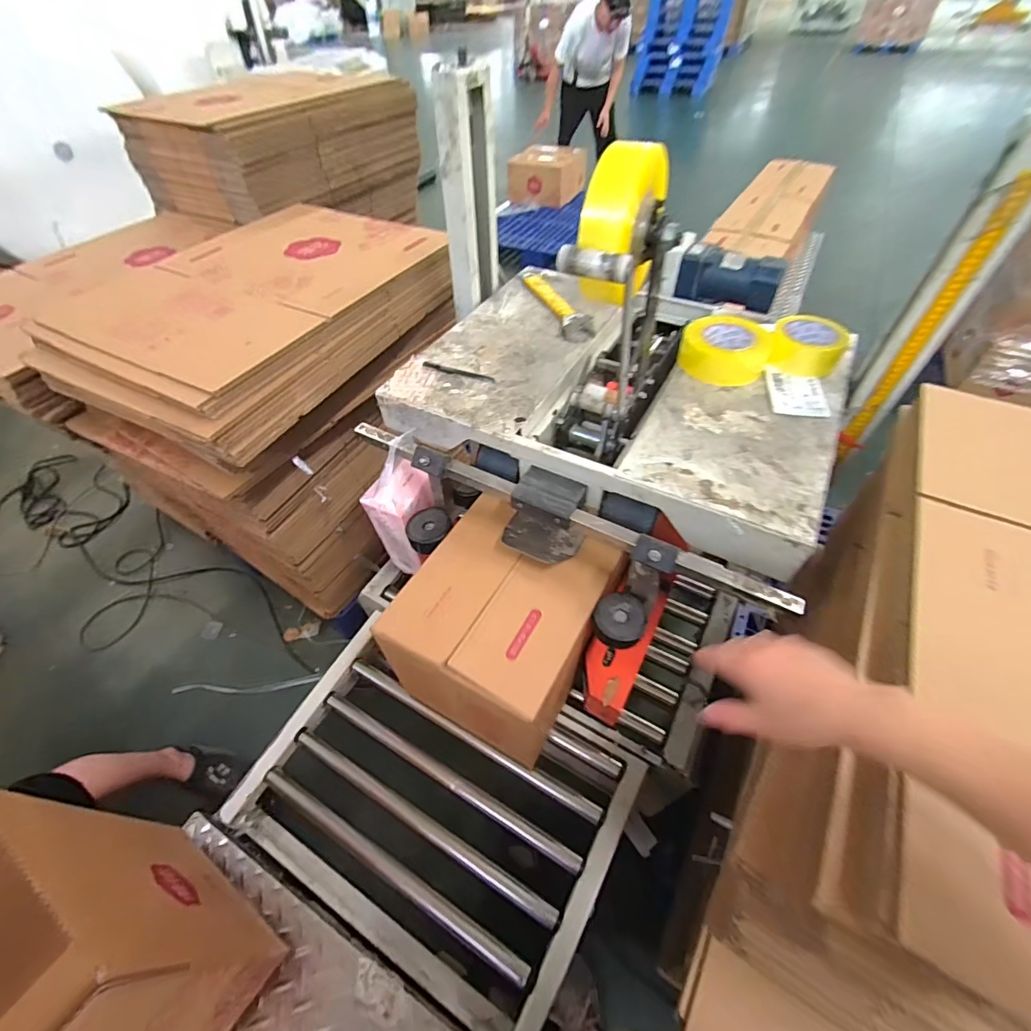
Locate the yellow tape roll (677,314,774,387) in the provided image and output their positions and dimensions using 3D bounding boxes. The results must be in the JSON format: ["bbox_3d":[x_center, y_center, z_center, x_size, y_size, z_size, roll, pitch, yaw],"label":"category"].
[{"bbox_3d":[0.348,-0.278,0.781,0.125,0.063,0.117,-1,49,1],"label":"yellow tape roll"}]

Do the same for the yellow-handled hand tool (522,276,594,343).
[{"bbox_3d":[0.085,-0.429,0.945,0.062,0.030,0.268,-14,50,-10],"label":"yellow-handled hand tool"}]

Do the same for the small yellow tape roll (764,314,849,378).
[{"bbox_3d":[0.475,-0.277,0.780,0.112,0.051,0.114,26,55,22],"label":"small yellow tape roll"}]

